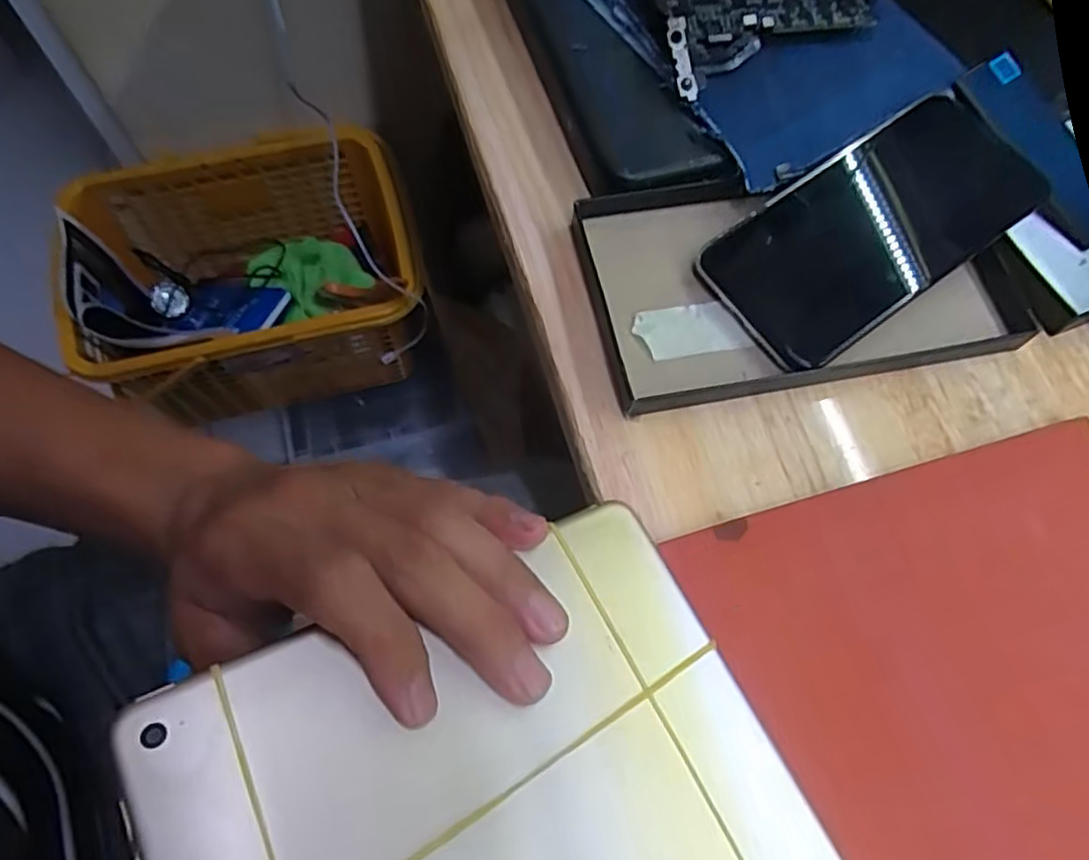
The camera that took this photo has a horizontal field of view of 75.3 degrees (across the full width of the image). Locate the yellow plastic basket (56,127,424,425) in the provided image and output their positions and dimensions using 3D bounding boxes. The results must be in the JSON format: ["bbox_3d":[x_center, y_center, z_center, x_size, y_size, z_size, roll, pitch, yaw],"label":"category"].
[{"bbox_3d":[-0.328,-0.171,0.822,0.352,0.185,0.254,-12,67,-7],"label":"yellow plastic basket"}]

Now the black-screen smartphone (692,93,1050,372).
[{"bbox_3d":[0.134,-0.083,0.292,0.128,0.014,0.068,-34,73,-3],"label":"black-screen smartphone"}]

